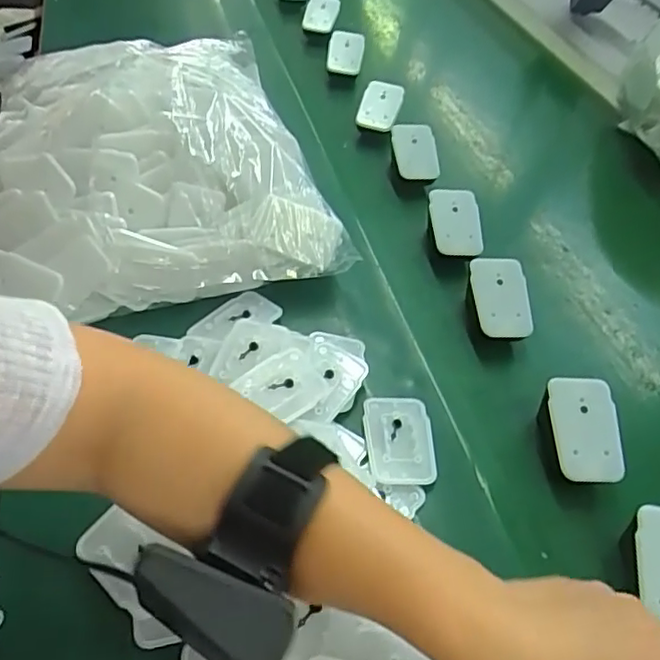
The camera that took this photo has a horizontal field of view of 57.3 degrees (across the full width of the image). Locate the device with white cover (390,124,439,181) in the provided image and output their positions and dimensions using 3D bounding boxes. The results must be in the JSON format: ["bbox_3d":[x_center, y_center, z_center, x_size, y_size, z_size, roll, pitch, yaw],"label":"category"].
[{"bbox_3d":[0.085,-0.178,0.605,0.041,0.009,0.058,-8,82,-3],"label":"device with white cover"}]

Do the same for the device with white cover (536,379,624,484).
[{"bbox_3d":[0.168,0.069,0.409,0.047,0.037,0.069,-2,69,0],"label":"device with white cover"}]

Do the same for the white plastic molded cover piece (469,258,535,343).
[{"bbox_3d":[0.134,-0.025,0.474,0.042,0.008,0.067,-6,74,-2],"label":"white plastic molded cover piece"}]

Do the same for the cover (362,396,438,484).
[{"bbox_3d":[0.046,0.074,0.409,0.045,0.007,0.067,3,48,-2],"label":"cover"}]

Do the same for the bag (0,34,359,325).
[{"bbox_3d":[-0.160,-0.151,0.532,0.267,0.112,0.296,-10,50,-14],"label":"bag"}]

